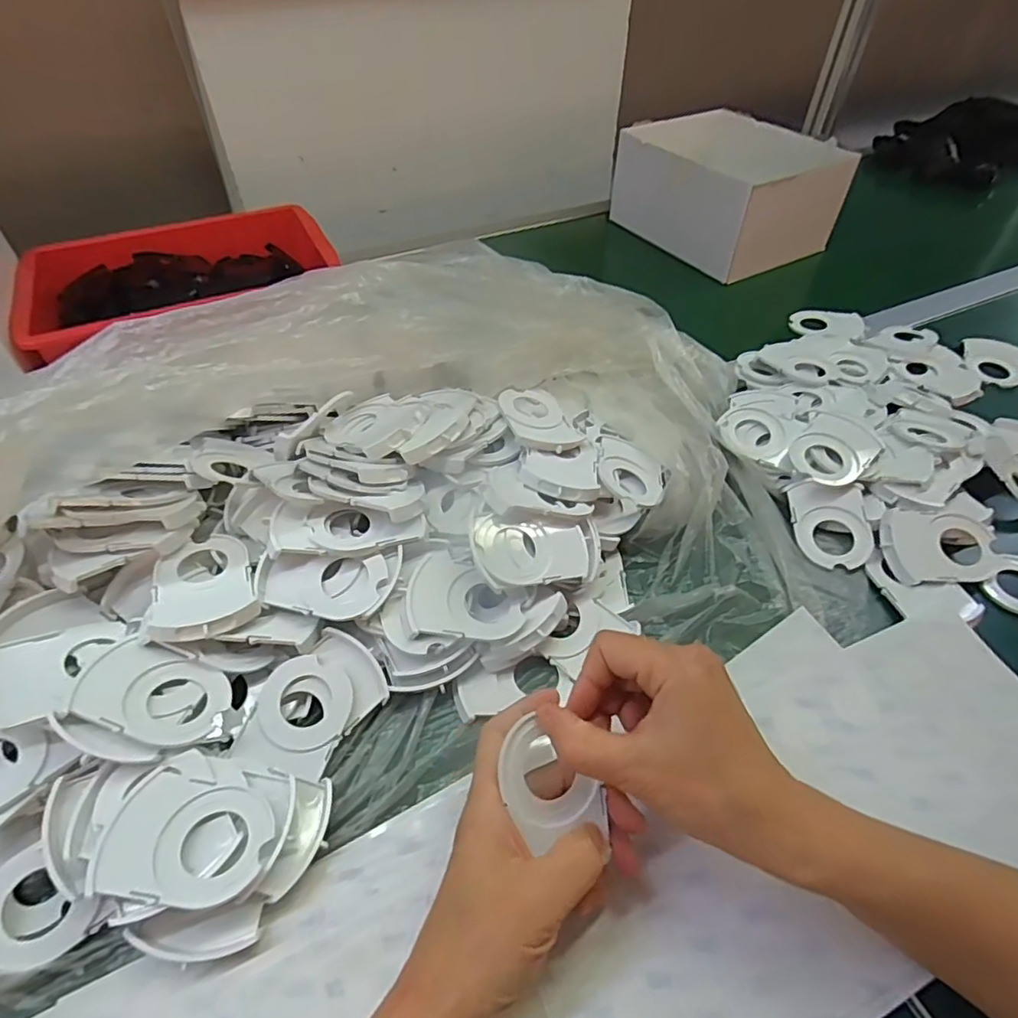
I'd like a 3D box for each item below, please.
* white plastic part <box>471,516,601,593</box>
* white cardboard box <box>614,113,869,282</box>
[{"bbox_3d":[0.020,0.028,0.385,0.092,0.012,0.050,2,59,-18],"label":"white plastic part"},{"bbox_3d":[0.291,-0.434,0.786,0.170,0.120,0.255,-28,53,-23],"label":"white cardboard box"}]

